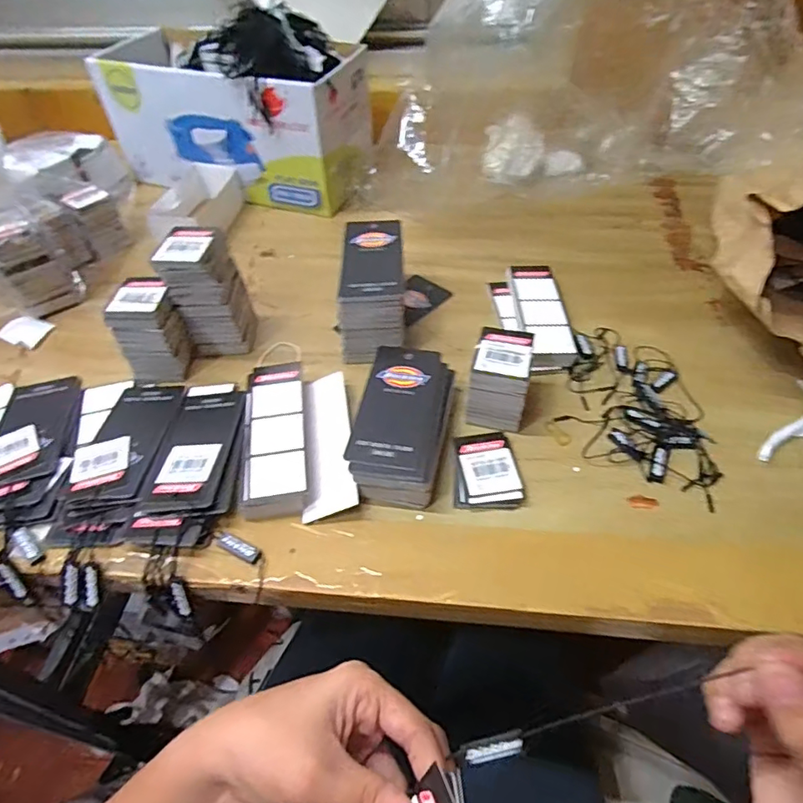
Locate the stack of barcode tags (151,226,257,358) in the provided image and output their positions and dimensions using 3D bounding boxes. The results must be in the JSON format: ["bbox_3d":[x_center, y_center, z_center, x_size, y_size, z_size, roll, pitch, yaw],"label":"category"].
[{"bbox_3d":[-0.153,-0.087,0.430,0.045,0.098,0.055,-5,49,0],"label":"stack of barcode tags"}]

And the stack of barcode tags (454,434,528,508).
[{"bbox_3d":[0.057,0.045,0.360,0.043,0.007,0.057,-2,49,2],"label":"stack of barcode tags"}]

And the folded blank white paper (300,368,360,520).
[{"bbox_3d":[-0.050,0.026,0.374,0.033,0.020,0.115,-4,49,0],"label":"folded blank white paper"}]

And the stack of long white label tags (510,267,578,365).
[{"bbox_3d":[0.118,-0.078,0.453,0.039,0.012,0.120,-2,49,2],"label":"stack of long white label tags"}]

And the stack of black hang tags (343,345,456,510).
[{"bbox_3d":[0.002,0.012,0.377,0.059,0.029,0.120,6,50,9],"label":"stack of black hang tags"}]

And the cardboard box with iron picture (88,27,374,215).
[{"bbox_3d":[-0.188,-0.320,0.607,0.287,0.128,0.114,14,51,15],"label":"cardboard box with iron picture"}]

